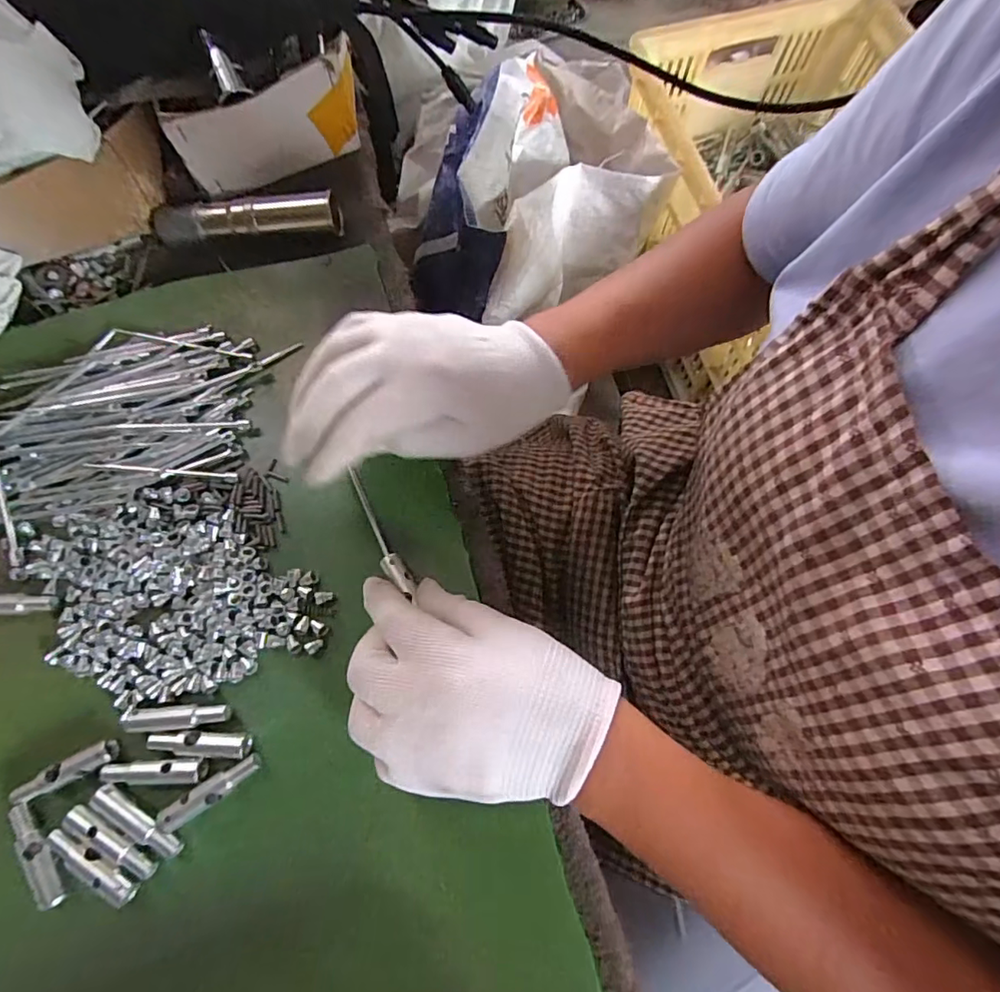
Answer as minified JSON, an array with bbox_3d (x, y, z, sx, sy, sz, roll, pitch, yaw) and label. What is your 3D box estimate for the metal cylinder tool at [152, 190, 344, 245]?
[{"bbox_3d":[-0.177,-0.192,0.368,0.128,0.020,0.022,-3,72,0],"label":"metal cylinder tool"}]

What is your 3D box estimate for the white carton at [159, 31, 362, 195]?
[{"bbox_3d":[-0.157,-0.259,0.370,0.129,0.060,0.023,-27,73,-8],"label":"white carton"}]

